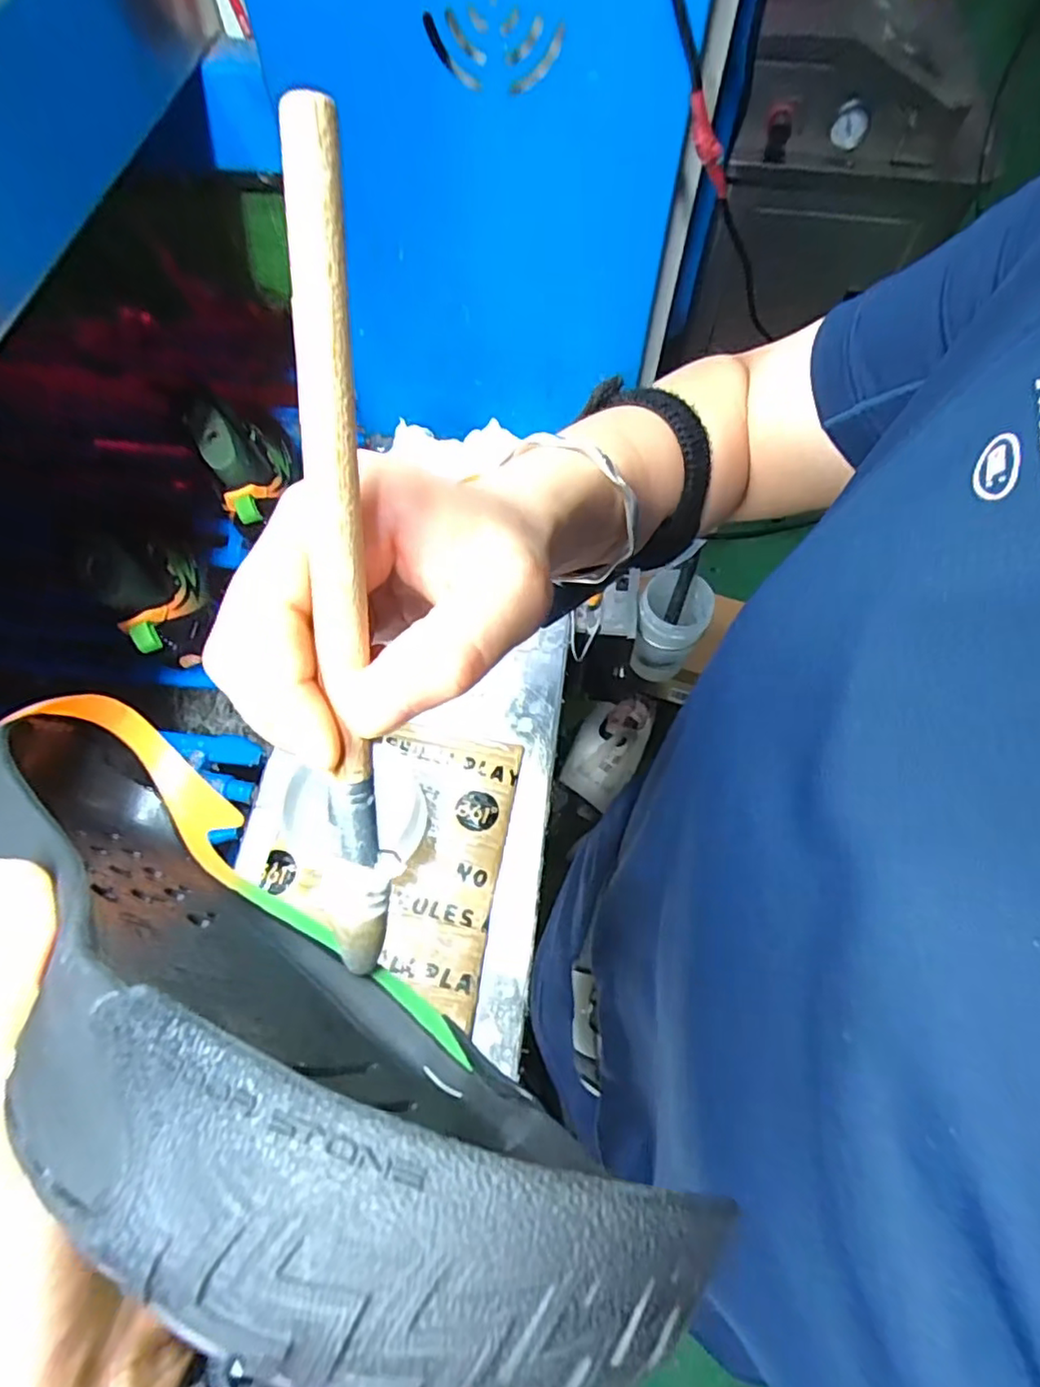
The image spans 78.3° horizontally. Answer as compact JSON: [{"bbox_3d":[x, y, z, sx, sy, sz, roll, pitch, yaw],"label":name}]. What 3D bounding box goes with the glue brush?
[{"bbox_3d":[-0.040,-0.014,0.142,0.012,0.010,0.184,2,109,1],"label":"glue brush"}]

